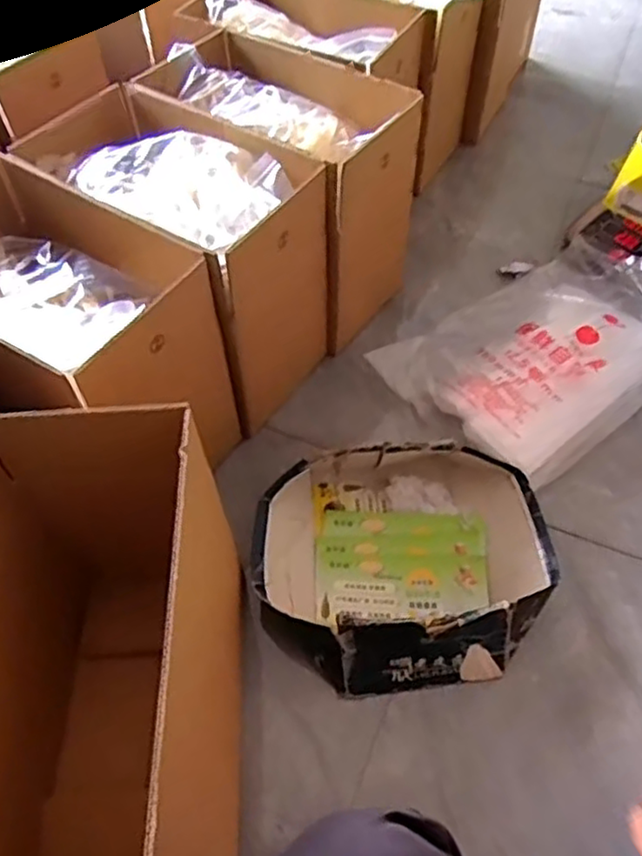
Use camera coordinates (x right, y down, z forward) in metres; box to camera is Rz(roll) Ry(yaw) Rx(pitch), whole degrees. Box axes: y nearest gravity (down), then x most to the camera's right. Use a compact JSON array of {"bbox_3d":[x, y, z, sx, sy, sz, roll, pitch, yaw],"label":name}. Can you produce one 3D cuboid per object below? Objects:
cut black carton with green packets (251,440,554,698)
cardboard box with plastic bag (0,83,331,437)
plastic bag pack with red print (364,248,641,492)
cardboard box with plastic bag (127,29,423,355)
[{"bbox_3d":[0.095,0.152,0.812,0.345,0.093,0.293,-1,56,0],"label":"cut black carton with green packets"},{"bbox_3d":[-0.189,-0.242,0.934,0.367,0.307,0.205,32,62,20],"label":"cardboard box with plastic bag"},{"bbox_3d":[0.351,-0.125,1.021,0.459,0.060,0.308,-31,61,-19],"label":"plastic bag pack with red print"},{"bbox_3d":[-0.058,-0.360,1.001,0.367,0.277,0.228,30,59,21],"label":"cardboard box with plastic bag"}]

